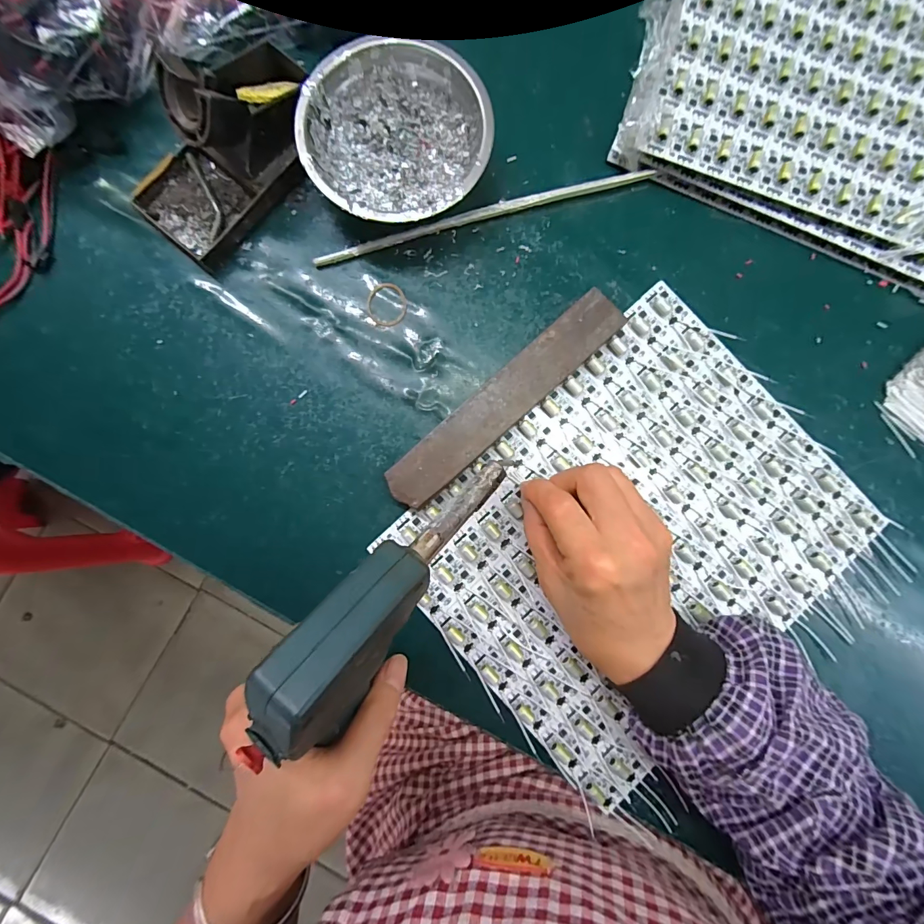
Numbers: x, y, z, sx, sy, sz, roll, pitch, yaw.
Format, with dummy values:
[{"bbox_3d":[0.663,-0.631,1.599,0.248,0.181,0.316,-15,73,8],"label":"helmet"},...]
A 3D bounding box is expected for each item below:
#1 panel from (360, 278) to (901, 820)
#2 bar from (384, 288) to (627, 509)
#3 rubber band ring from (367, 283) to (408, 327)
[{"bbox_3d":[0.125,0.050,0.286,0.286,0.009,0.234,-42,89,-4],"label":"panel"},{"bbox_3d":[0.030,-0.044,0.285,0.196,0.016,0.033,-42,89,-4],"label":"bar"},{"bbox_3d":[-0.054,-0.114,0.294,0.028,0.004,0.033,3,87,-2],"label":"rubber band ring"}]

